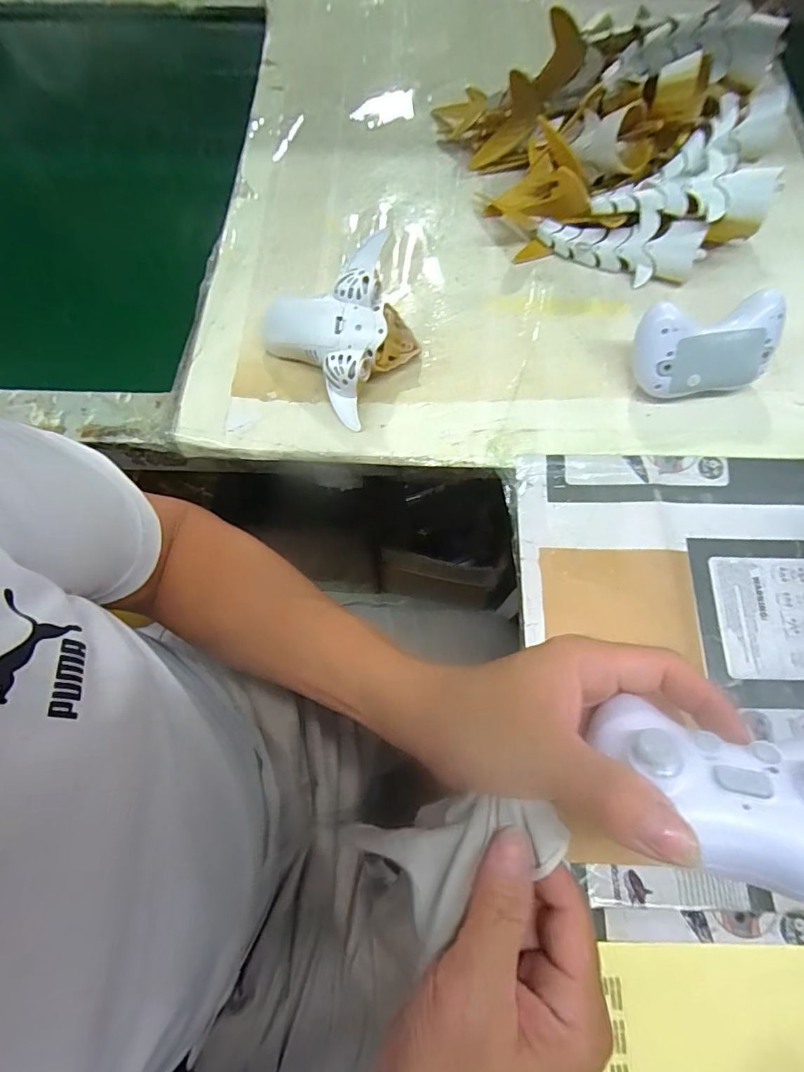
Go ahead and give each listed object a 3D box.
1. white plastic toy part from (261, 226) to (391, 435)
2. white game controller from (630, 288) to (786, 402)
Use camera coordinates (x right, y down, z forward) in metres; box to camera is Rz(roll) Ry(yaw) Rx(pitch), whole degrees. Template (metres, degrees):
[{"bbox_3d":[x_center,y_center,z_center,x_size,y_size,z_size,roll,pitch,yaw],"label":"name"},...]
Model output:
[{"bbox_3d":[-0.069,-0.160,0.393,0.107,0.084,0.107,7,70,0],"label":"white plastic toy part"},{"bbox_3d":[0.240,-0.151,0.402,0.108,0.072,0.034,-5,27,-3],"label":"white game controller"}]

